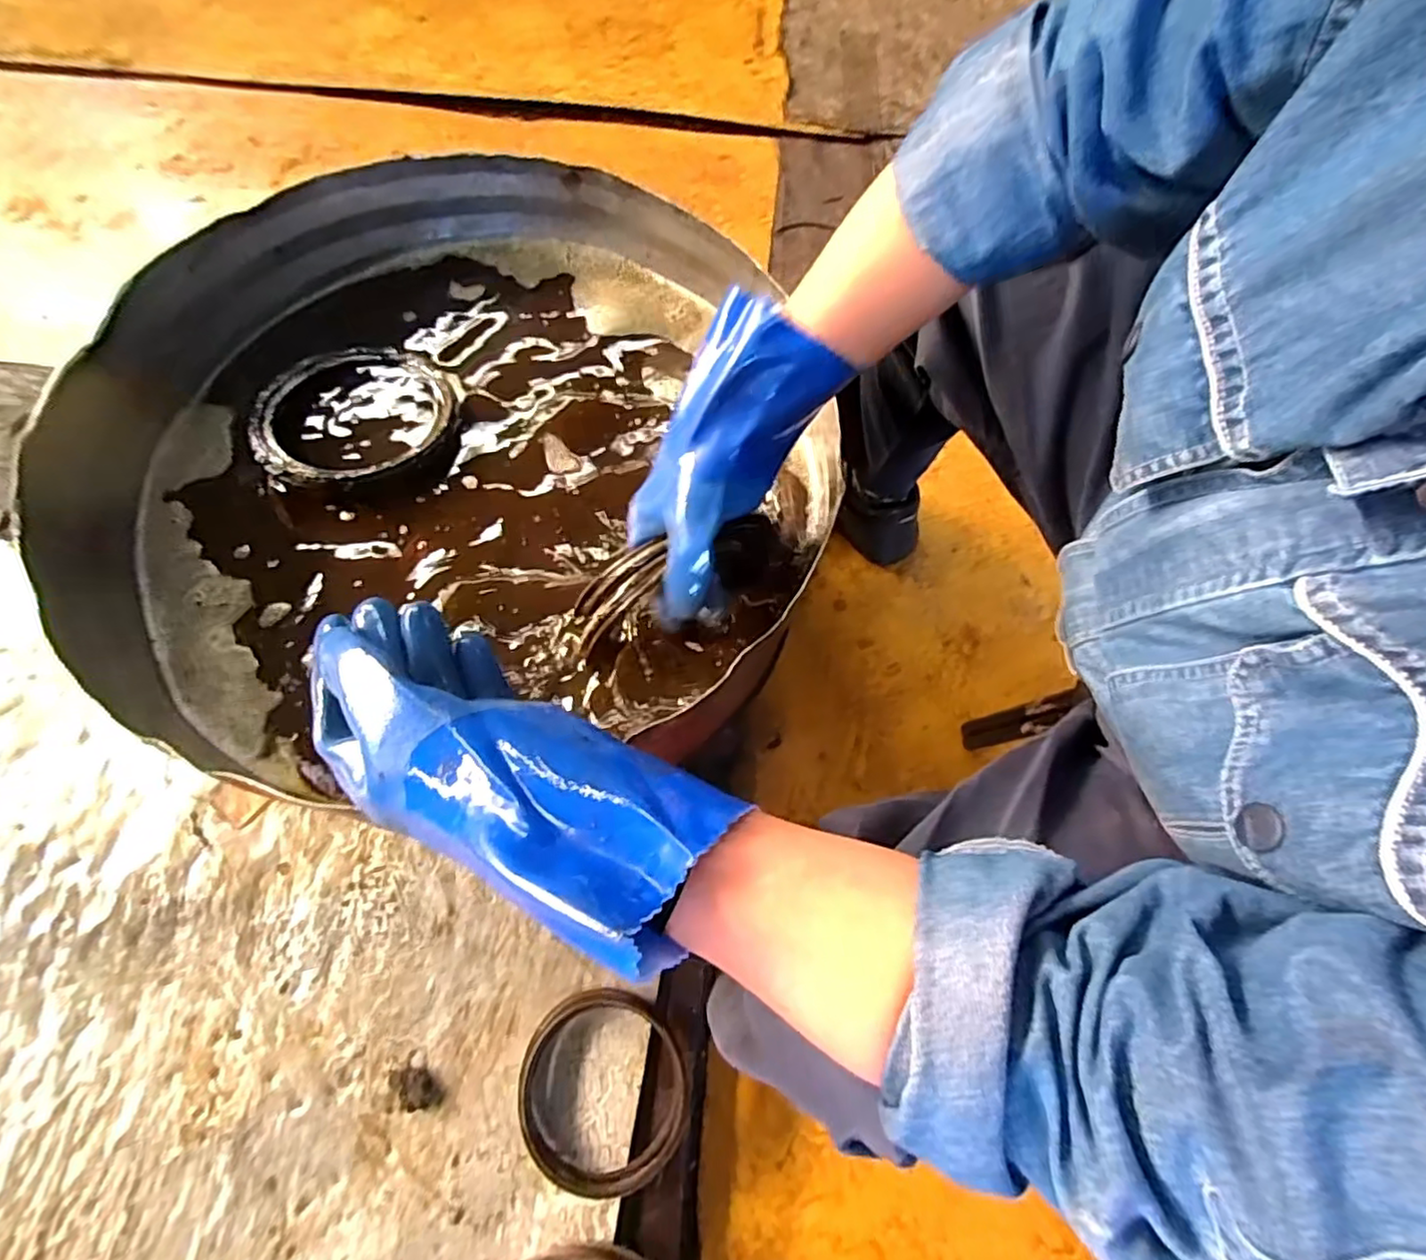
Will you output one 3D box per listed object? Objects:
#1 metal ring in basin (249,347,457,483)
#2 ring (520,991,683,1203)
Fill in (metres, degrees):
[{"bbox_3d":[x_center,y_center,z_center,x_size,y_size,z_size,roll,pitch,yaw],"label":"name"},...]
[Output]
[{"bbox_3d":[-0.304,-0.187,0.548,0.160,0.027,0.139,-13,71,-5],"label":"metal ring in basin"},{"bbox_3d":[-0.106,0.438,0.621,0.157,0.025,0.161,1,63,-2],"label":"ring"}]

